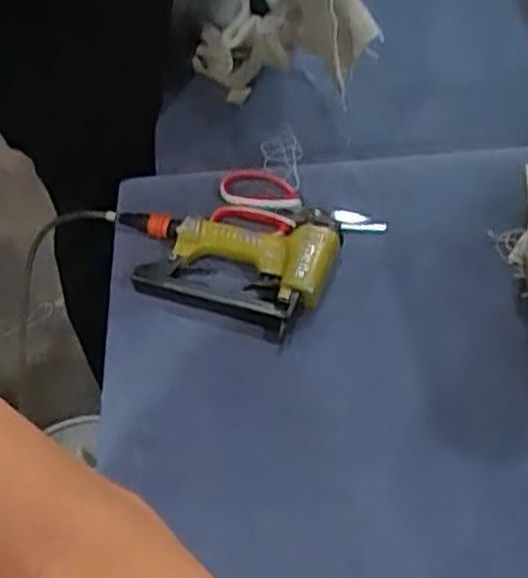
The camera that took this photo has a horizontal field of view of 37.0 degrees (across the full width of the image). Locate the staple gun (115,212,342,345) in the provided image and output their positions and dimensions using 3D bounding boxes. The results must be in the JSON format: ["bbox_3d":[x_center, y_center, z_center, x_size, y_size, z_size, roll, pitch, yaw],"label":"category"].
[{"bbox_3d":[-0.055,-0.028,0.838,0.252,0.046,0.122,13,54,13],"label":"staple gun"}]

